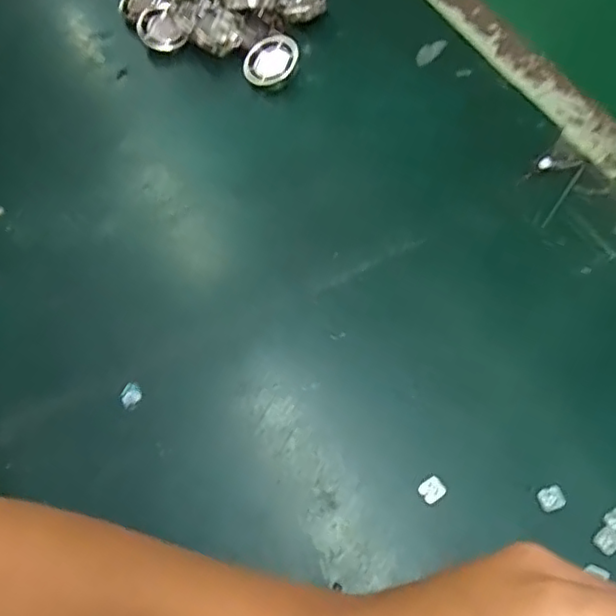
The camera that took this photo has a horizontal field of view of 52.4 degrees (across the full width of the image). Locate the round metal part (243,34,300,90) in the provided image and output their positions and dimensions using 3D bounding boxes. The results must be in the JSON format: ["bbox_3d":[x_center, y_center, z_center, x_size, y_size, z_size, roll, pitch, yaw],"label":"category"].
[{"bbox_3d":[-0.027,-0.178,0.450,0.041,0.008,0.035,-33,75,7],"label":"round metal part"}]

